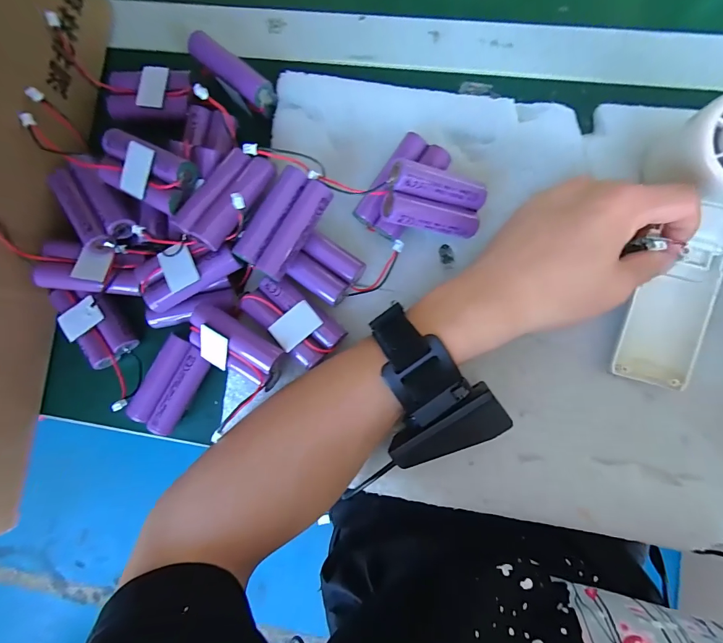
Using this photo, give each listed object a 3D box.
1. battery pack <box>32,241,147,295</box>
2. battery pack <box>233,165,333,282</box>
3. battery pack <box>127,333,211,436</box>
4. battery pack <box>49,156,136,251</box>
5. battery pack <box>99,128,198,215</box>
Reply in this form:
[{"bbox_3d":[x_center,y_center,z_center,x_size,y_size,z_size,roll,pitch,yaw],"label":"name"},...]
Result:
[{"bbox_3d":[-0.188,-0.036,0.259,0.067,0.023,0.033,10,86,6],"label":"battery pack"},{"bbox_3d":[-0.049,-0.062,0.239,0.038,0.021,0.066,31,89,7],"label":"battery pack"},{"bbox_3d":[-0.134,0.044,0.262,0.033,0.014,0.064,31,89,7],"label":"battery pack"},{"bbox_3d":[-0.183,-0.082,0.255,0.035,0.016,0.066,-36,83,1],"label":"battery pack"},{"bbox_3d":[-0.140,-0.096,0.238,0.066,0.018,0.034,26,88,7],"label":"battery pack"}]

